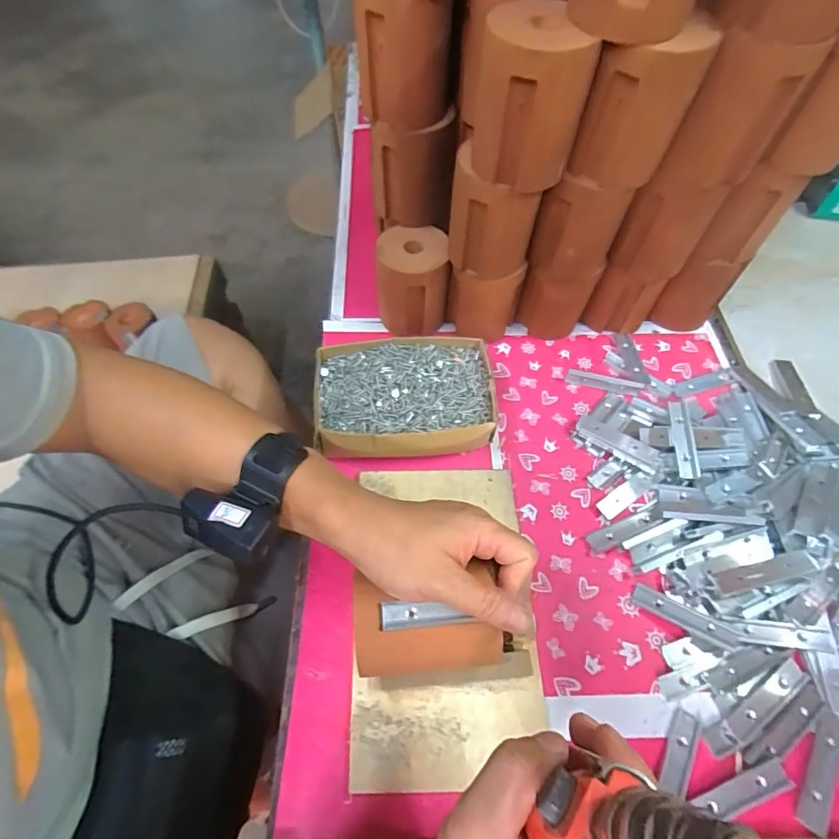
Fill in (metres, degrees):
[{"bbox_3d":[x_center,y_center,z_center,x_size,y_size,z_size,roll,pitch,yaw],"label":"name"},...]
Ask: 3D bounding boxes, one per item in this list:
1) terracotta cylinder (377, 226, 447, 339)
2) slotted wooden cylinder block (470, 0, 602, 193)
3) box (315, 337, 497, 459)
[{"bbox_3d":[-0.009,-0.153,0.540,0.081,0.096,0.074,-4,58,2],"label":"terracotta cylinder"},{"bbox_3d":[0.080,-0.236,0.359,0.075,0.102,0.066,3,58,3],"label":"slotted wooden cylinder block"},{"bbox_3d":[-0.015,-0.020,0.482,0.176,0.047,0.122,-6,58,-2],"label":"box"}]

